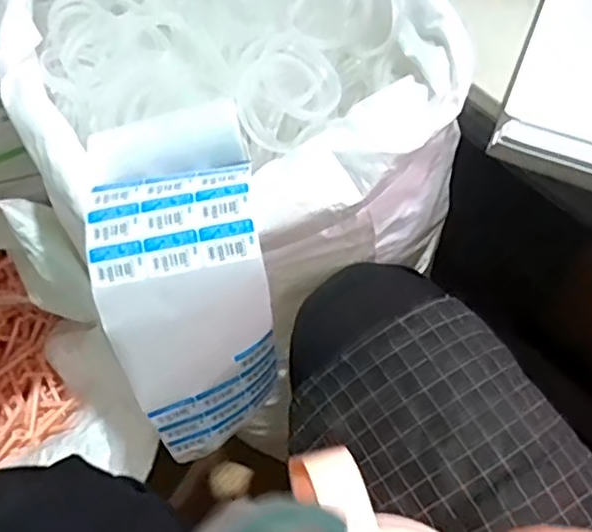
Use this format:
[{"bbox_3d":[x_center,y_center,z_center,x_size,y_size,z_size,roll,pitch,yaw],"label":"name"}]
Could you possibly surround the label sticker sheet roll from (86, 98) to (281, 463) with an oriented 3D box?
[{"bbox_3d":[-0.076,0.008,0.490,0.116,0.179,0.211,-11,65,-2],"label":"label sticker sheet roll"}]

